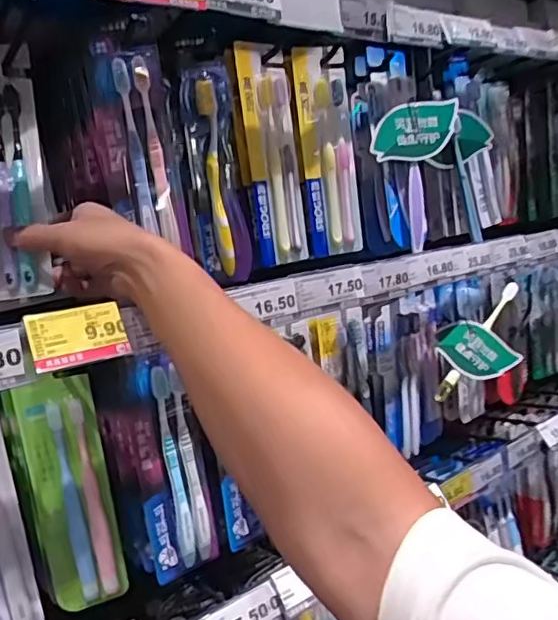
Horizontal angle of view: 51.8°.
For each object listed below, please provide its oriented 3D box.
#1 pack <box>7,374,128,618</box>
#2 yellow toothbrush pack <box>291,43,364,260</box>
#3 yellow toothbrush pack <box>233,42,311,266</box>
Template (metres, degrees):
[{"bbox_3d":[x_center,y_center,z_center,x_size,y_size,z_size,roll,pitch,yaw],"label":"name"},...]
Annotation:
[{"bbox_3d":[-0.185,0.162,0.508,0.069,0.204,0.014,-9,7,-14],"label":"pack"},{"bbox_3d":[0.061,-0.182,0.671,0.081,0.227,0.023,-12,11,-18],"label":"yellow toothbrush pack"},{"bbox_3d":[-0.002,-0.167,0.624,0.068,0.226,0.019,-13,12,-28],"label":"yellow toothbrush pack"}]

